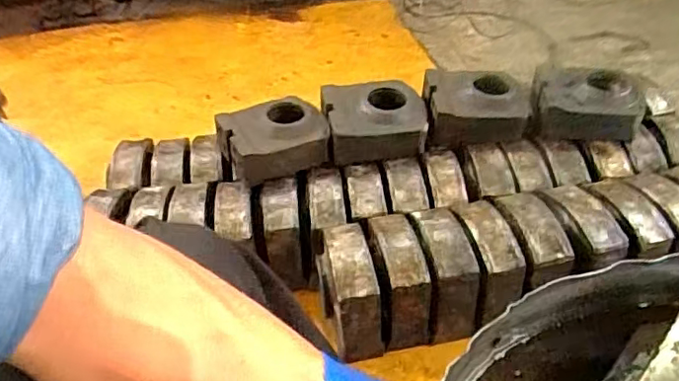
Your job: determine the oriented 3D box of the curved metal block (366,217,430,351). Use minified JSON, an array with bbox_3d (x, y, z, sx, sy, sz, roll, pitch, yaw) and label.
[{"bbox_3d":[0.097,0.139,0.933,0.065,0.133,0.177,-9,40,-6],"label":"curved metal block"}]

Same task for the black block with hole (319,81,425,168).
[{"bbox_3d":[0.066,-0.132,1.097,0.188,0.087,0.151,-4,40,-1],"label":"black block with hole"}]

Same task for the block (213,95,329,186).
[{"bbox_3d":[-0.121,-0.094,1.082,0.181,0.091,0.152,-17,41,-16],"label":"block"}]

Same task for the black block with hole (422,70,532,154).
[{"bbox_3d":[0.261,-0.155,1.096,0.195,0.078,0.164,0,40,5],"label":"black block with hole"}]

